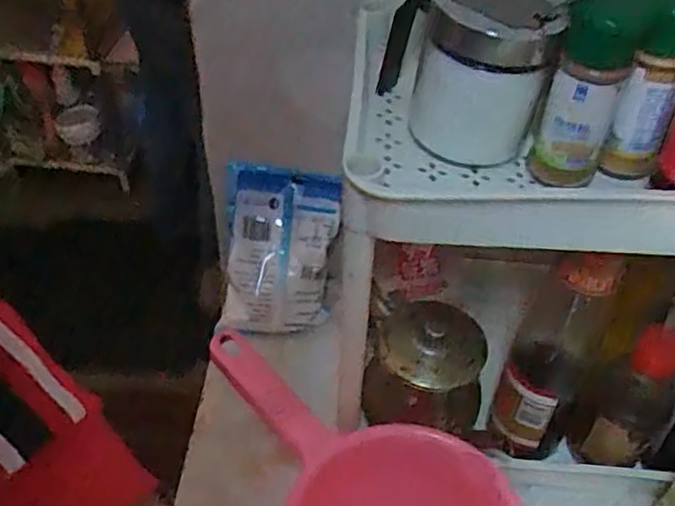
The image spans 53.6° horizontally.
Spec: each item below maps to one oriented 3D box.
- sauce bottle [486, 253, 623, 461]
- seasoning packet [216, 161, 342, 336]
[{"bbox_3d":[0.156,0.076,0.482,0.055,0.192,0.054,20,48,15],"label":"sauce bottle"},{"bbox_3d":[-0.055,0.001,0.632,0.101,0.159,0.022,5,13,-5],"label":"seasoning packet"}]

